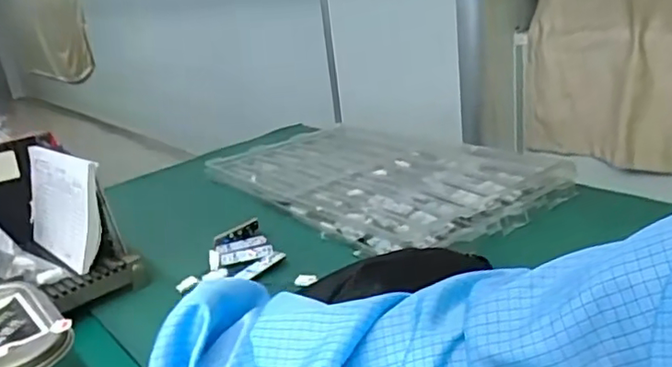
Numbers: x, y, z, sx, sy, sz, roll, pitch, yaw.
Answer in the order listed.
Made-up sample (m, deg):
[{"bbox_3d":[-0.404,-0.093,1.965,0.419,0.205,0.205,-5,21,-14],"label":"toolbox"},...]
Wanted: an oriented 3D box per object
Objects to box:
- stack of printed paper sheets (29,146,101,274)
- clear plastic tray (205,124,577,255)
[{"bbox_3d":[-0.349,0.027,0.732,0.194,0.130,0.015,11,9,44],"label":"stack of printed paper sheets"},{"bbox_3d":[0.059,-0.020,0.922,0.351,0.026,0.544,-23,25,-34],"label":"clear plastic tray"}]

